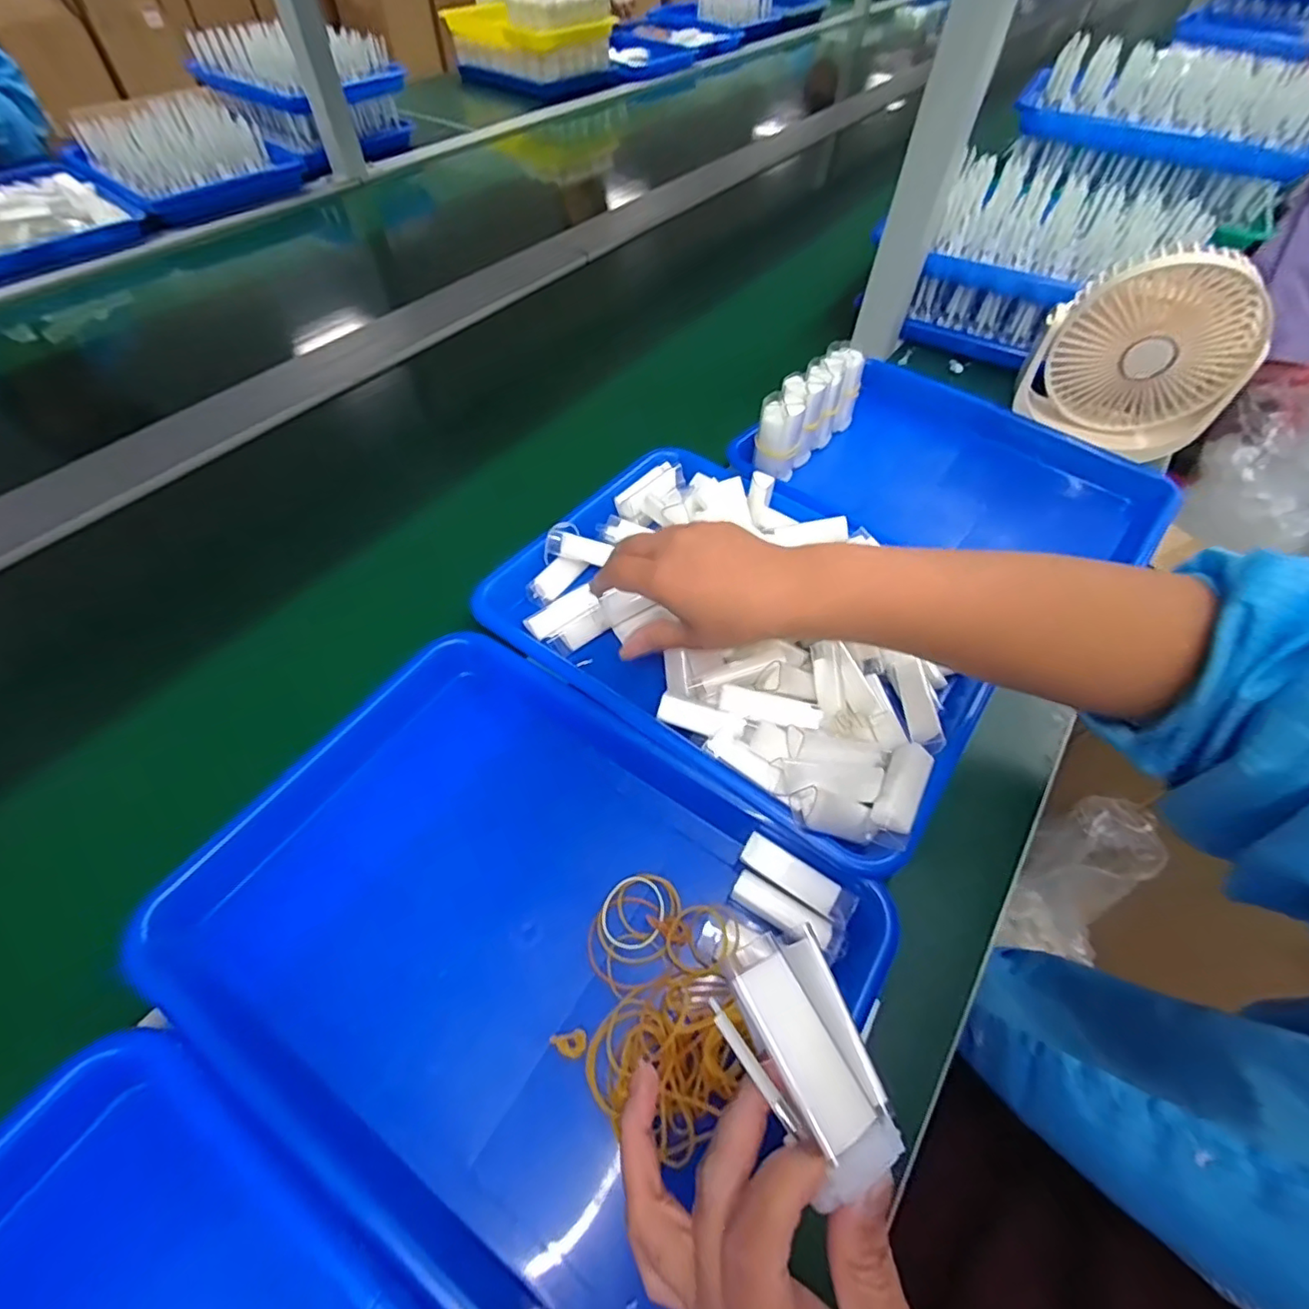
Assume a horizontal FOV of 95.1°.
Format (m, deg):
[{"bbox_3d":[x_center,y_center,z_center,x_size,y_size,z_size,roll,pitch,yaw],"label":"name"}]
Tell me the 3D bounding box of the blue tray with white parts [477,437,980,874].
[{"bbox_3d":[0.060,-0.031,0.425,0.324,0.044,0.238,32,60,19],"label":"blue tray with white parts"}]

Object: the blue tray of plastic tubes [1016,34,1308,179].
[{"bbox_3d":[0.599,-0.634,0.699,0.315,0.089,0.170,30,59,18],"label":"blue tray of plastic tubes"}]

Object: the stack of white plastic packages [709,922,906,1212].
[{"bbox_3d":[0.052,0.135,0.204,0.044,0.022,0.072,-16,57,-12],"label":"stack of white plastic packages"}]

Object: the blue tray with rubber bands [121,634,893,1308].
[{"bbox_3d":[-0.072,0.148,0.333,0.338,0.052,0.251,31,60,18],"label":"blue tray with rubber bands"}]

